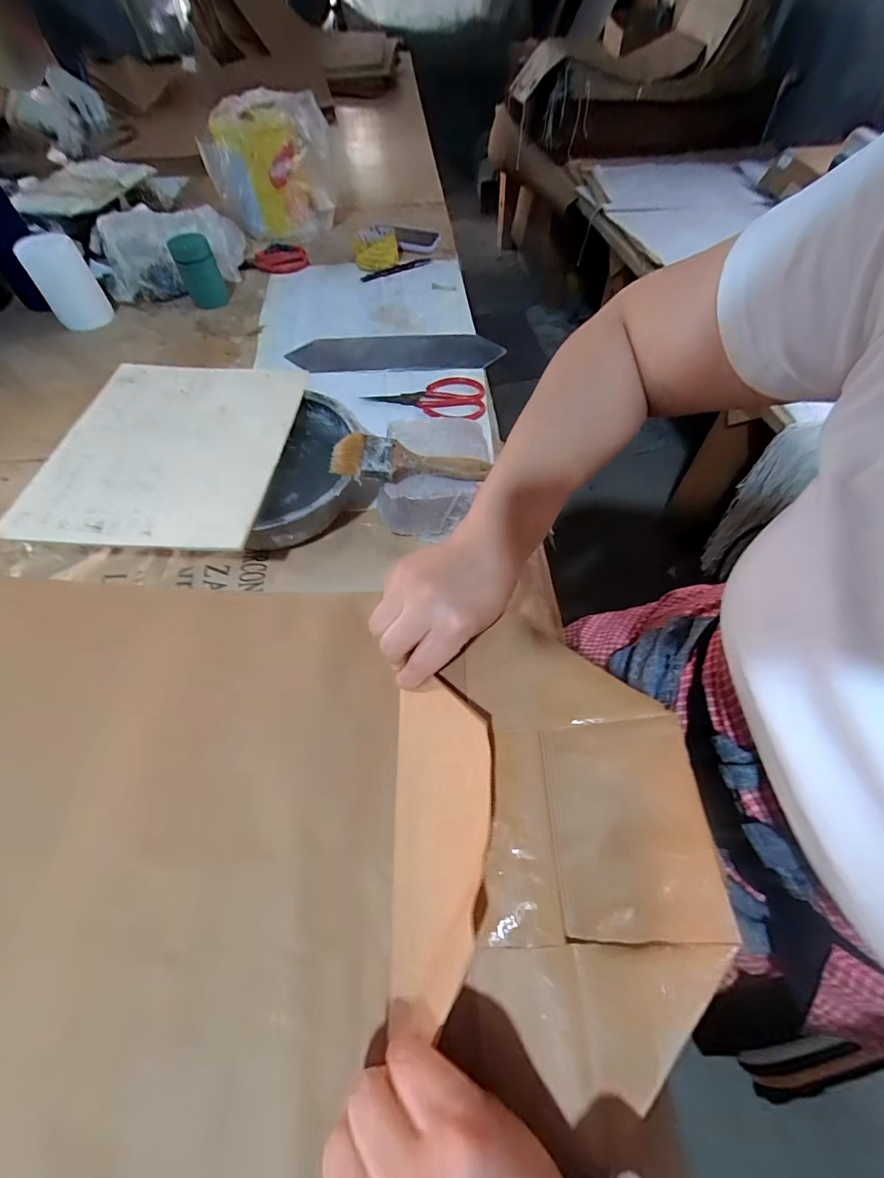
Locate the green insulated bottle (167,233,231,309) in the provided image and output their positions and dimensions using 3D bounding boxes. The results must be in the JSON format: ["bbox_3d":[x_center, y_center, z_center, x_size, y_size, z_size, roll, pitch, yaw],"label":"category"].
[{"bbox_3d":[-0.421,-0.553,0.772,0.066,0.092,0.051,-20,61,-12],"label":"green insulated bottle"}]

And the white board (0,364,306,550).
[{"bbox_3d":[-0.286,-0.156,0.477,0.229,0.014,0.271,3,57,2],"label":"white board"}]

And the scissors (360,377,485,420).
[{"bbox_3d":[-0.024,-0.273,0.643,0.168,0.018,0.089,2,59,1],"label":"scissors"}]

